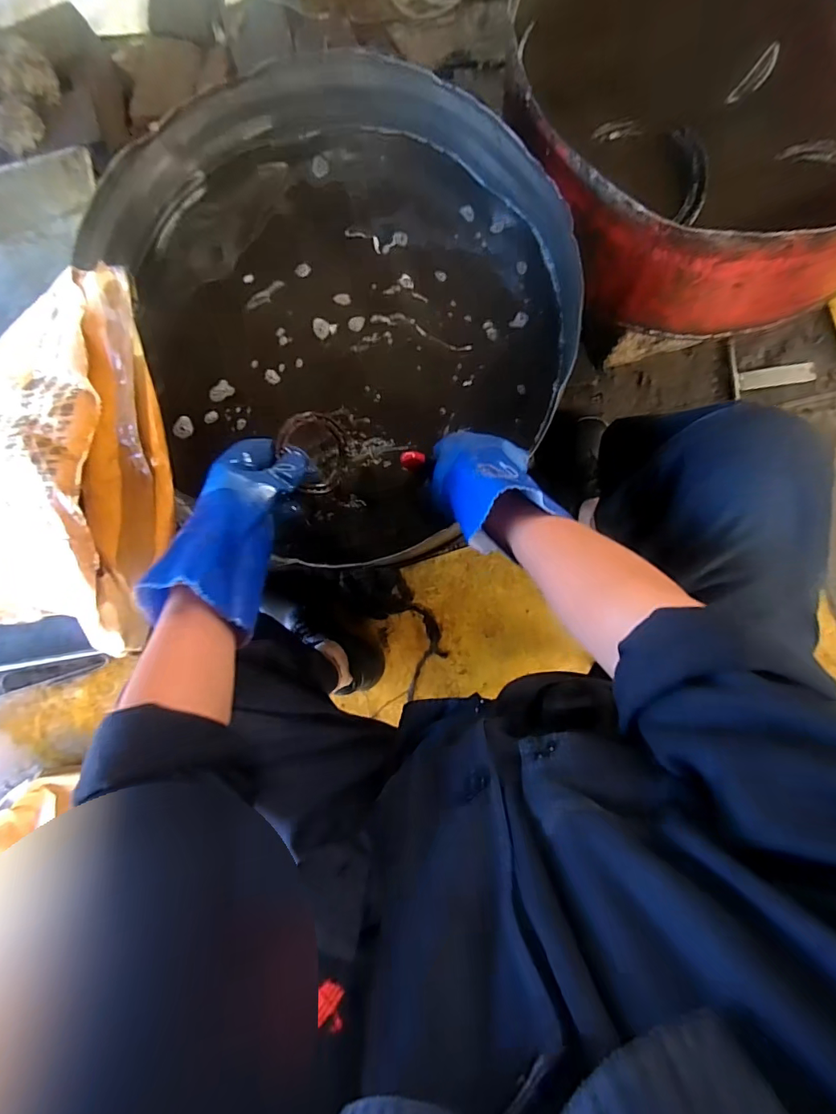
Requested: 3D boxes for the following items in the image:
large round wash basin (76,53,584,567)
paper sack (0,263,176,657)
[{"bbox_3d":[-0.101,-0.291,0.579,0.539,0.119,0.513,0,89,3],"label":"large round wash basin"},{"bbox_3d":[-0.491,-0.071,0.619,0.581,0.106,0.363,-13,84,36],"label":"paper sack"}]

